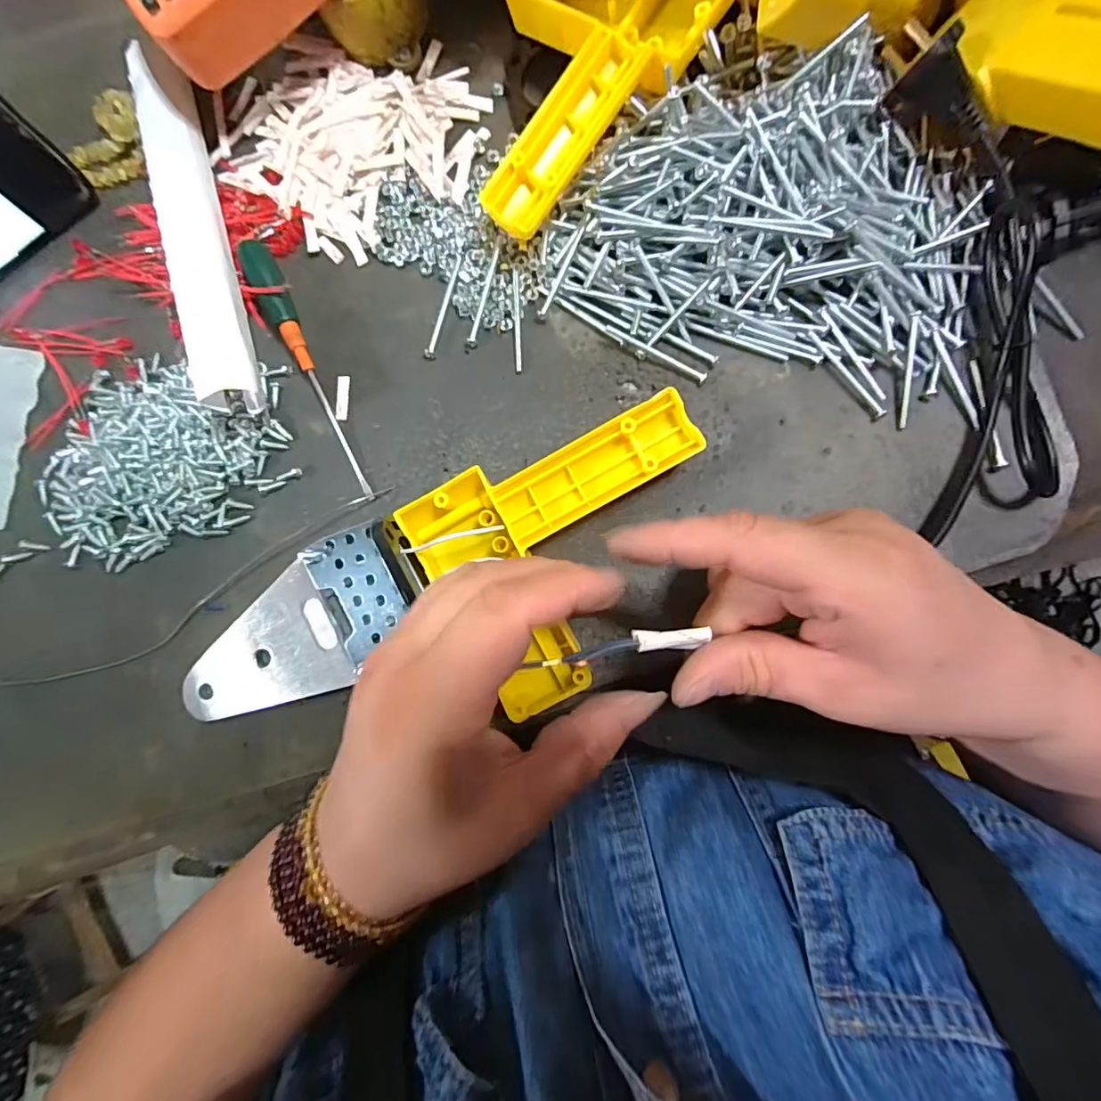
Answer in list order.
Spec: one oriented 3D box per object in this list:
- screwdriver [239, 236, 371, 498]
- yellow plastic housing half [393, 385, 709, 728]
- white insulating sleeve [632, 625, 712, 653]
[{"bbox_3d":[-0.124,-0.095,0.267,0.015,0.019,0.141,-28,85,0],"label":"screwdriver"},{"bbox_3d":[0.013,0.004,0.247,0.143,0.032,0.113,-23,85,0],"label":"yellow plastic housing half"},{"bbox_3d":[0.042,0.031,0.178,0.027,0.004,0.007,0,86,-8],"label":"white insulating sleeve"}]

